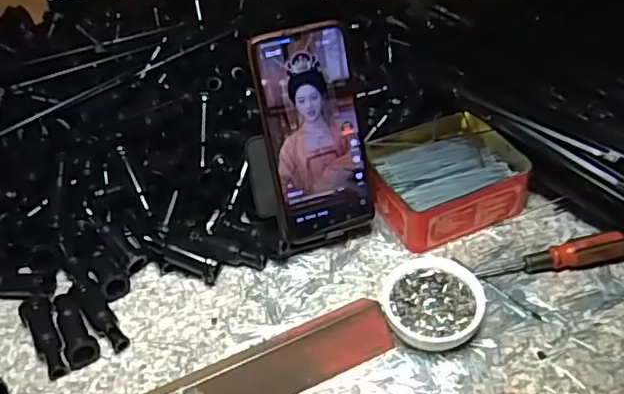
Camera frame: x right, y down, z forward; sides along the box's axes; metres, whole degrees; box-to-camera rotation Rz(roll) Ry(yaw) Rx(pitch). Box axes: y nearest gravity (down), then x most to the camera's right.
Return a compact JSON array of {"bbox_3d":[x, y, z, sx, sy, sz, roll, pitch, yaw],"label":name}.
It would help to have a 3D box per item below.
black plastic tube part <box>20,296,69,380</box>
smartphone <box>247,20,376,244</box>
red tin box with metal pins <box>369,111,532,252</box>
[{"bbox_3d":[-0.200,0.104,0.463,0.020,0.016,0.069,-25,47,-20],"label":"black plastic tube part"},{"bbox_3d":[0.002,-0.048,0.483,0.075,0.163,0.009,-15,19,-9],"label":"smartphone"},{"bbox_3d":[0.112,-0.020,0.543,0.127,0.041,0.113,-20,45,-15],"label":"red tin box with metal pins"}]

